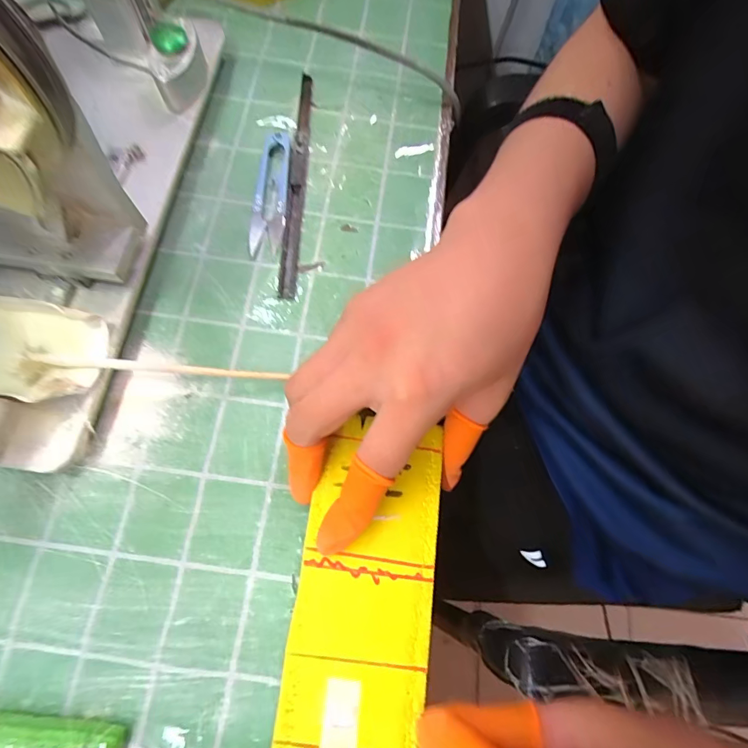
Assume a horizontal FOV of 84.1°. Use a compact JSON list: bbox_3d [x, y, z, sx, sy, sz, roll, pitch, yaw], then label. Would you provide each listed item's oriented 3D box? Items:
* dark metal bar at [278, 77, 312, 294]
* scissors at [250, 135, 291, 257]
[{"bbox_3d":[-0.056,-0.146,0.305,0.011,0.009,0.195,3,71,-2],"label":"dark metal bar"},{"bbox_3d":[-0.075,-0.132,0.298,0.022,0.010,0.099,3,71,-2],"label":"scissors"}]

